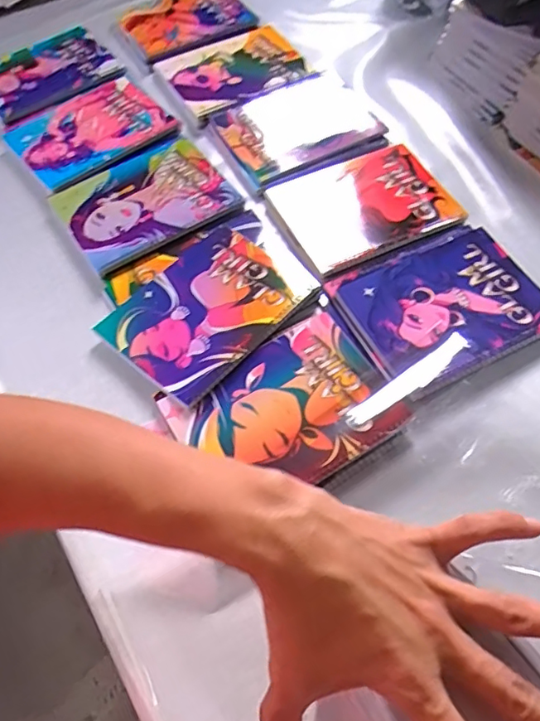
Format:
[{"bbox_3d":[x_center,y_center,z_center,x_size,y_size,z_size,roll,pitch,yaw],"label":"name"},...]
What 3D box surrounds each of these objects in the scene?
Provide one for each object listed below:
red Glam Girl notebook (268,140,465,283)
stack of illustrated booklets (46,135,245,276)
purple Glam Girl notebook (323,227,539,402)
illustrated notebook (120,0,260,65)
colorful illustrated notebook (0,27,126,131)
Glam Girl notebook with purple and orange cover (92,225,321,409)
[{"bbox_3d":[0.112,-0.188,0.646,0.199,0.019,0.159,-21,62,-13],"label":"red Glam Girl notebook"},{"bbox_3d":[-0.150,-0.193,0.648,0.191,0.014,0.146,-31,65,-17],"label":"stack of illustrated booklets"},{"bbox_3d":[0.186,-0.060,0.565,0.205,0.022,0.158,-20,62,-12],"label":"purple Glam Girl notebook"},{"bbox_3d":[-0.126,-0.538,0.842,0.203,0.016,0.146,-30,64,-17],"label":"illustrated notebook"},{"bbox_3d":[-0.329,-0.421,0.777,0.187,0.016,0.146,-32,65,-18],"label":"colorful illustrated notebook"},{"bbox_3d":[-0.064,-0.057,0.571,0.144,0.011,0.196,39,66,20],"label":"Glam Girl notebook with purple and orange cover"}]

